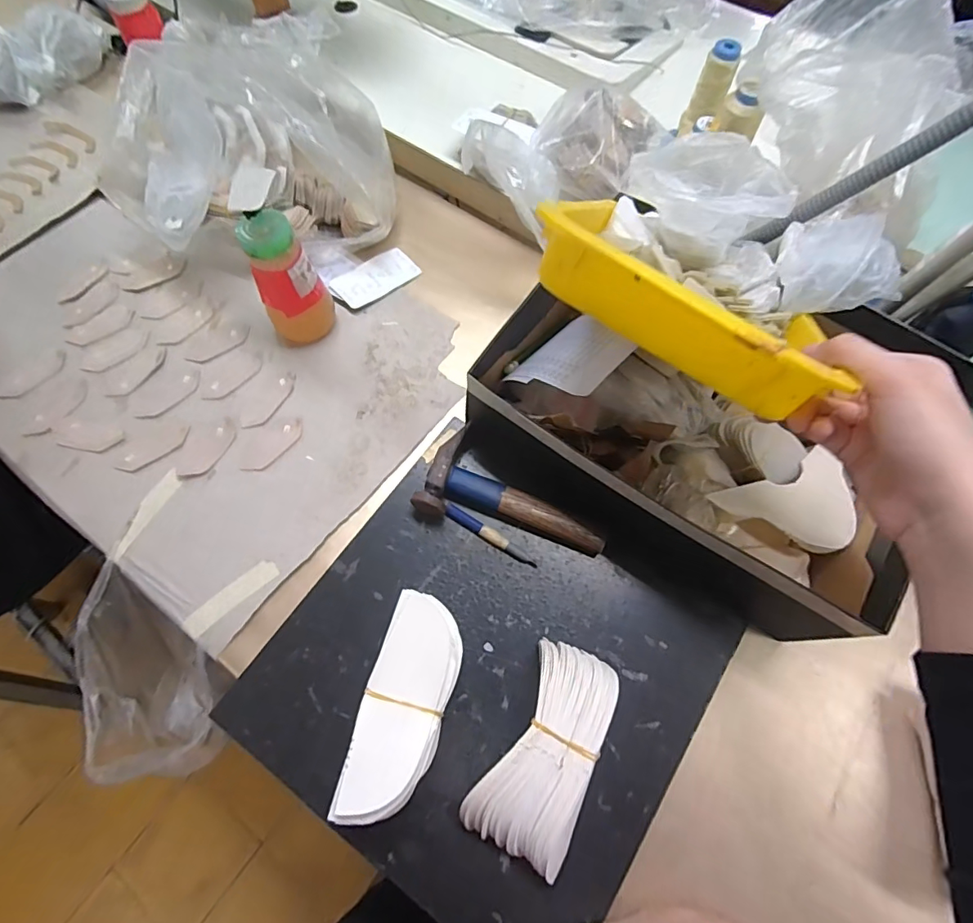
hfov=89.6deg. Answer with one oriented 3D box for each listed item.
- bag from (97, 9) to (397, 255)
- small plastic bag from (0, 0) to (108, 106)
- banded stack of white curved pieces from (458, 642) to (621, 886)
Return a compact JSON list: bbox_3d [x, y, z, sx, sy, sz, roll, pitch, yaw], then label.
[{"bbox_3d":[-0.264,-0.359,0.535,0.288,0.139,0.275,-11,68,-5],"label":"bag"},{"bbox_3d":[-0.641,-0.559,0.675,0.096,0.061,0.213,41,73,15],"label":"small plastic bag"},{"bbox_3d":[0.045,0.198,0.339,0.072,0.052,0.132,27,70,11],"label":"banded stack of white curved pieces"}]

